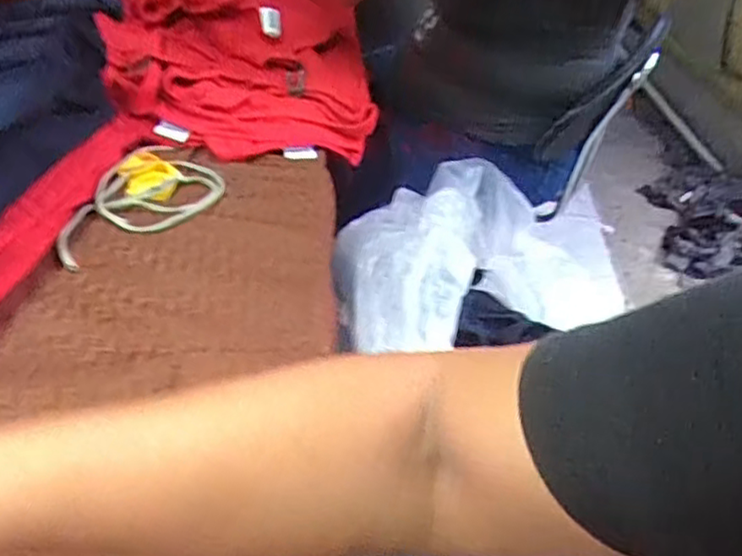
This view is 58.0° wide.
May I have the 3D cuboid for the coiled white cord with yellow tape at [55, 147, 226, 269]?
[{"bbox_3d":[-0.238,-0.079,0.651,0.126,0.012,0.183,30,48,28],"label":"coiled white cord with yellow tape"}]

